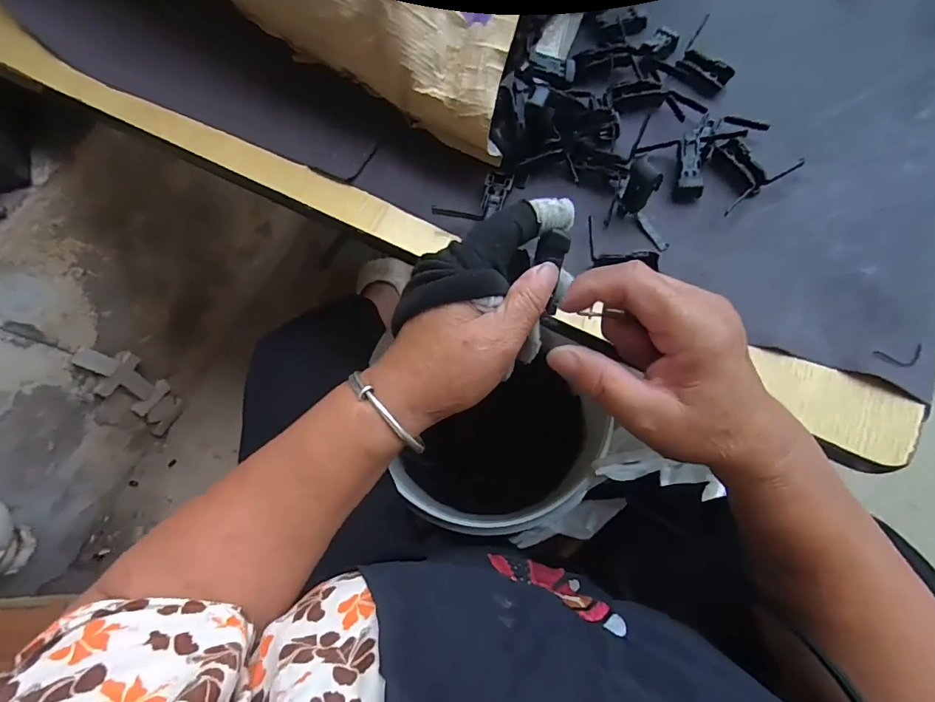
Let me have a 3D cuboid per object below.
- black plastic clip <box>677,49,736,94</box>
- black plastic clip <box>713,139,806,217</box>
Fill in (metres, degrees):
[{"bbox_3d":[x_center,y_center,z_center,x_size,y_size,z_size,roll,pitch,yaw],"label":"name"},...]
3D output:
[{"bbox_3d":[0.202,-0.239,0.389,0.044,0.007,0.029,40,78,13],"label":"black plastic clip"},{"bbox_3d":[0.219,-0.147,0.357,0.077,0.013,0.049,-33,74,-8],"label":"black plastic clip"}]

